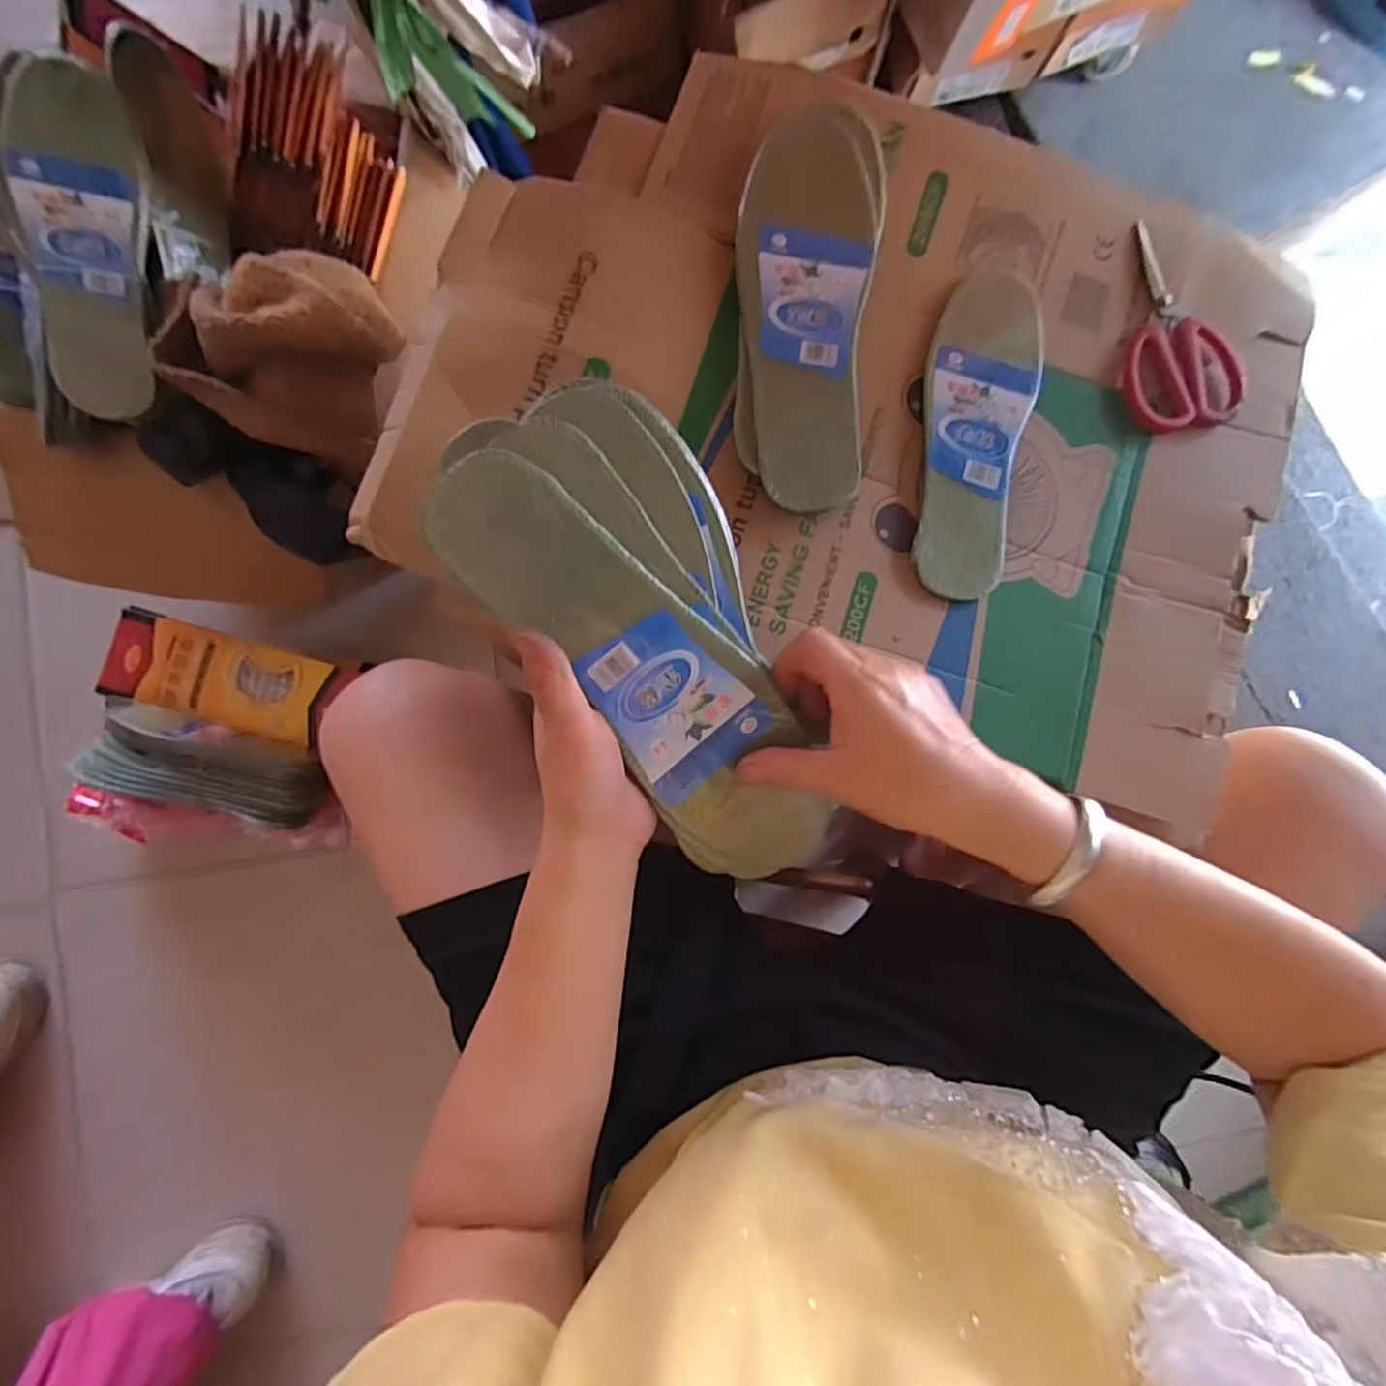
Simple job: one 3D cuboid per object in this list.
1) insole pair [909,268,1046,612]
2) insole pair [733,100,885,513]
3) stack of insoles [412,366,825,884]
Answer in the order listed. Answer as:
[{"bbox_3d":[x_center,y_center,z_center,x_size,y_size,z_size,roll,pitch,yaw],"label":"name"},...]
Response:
[{"bbox_3d":[0.182,-0.167,0.407,0.071,0.009,0.214,11,85,-2],"label":"insole pair"},{"bbox_3d":[0.071,-0.244,0.398,0.087,0.016,0.258,5,85,-3],"label":"insole pair"},{"bbox_3d":[-0.010,-0.014,0.328,0.114,0.028,0.274,-31,108,-5],"label":"stack of insoles"}]

